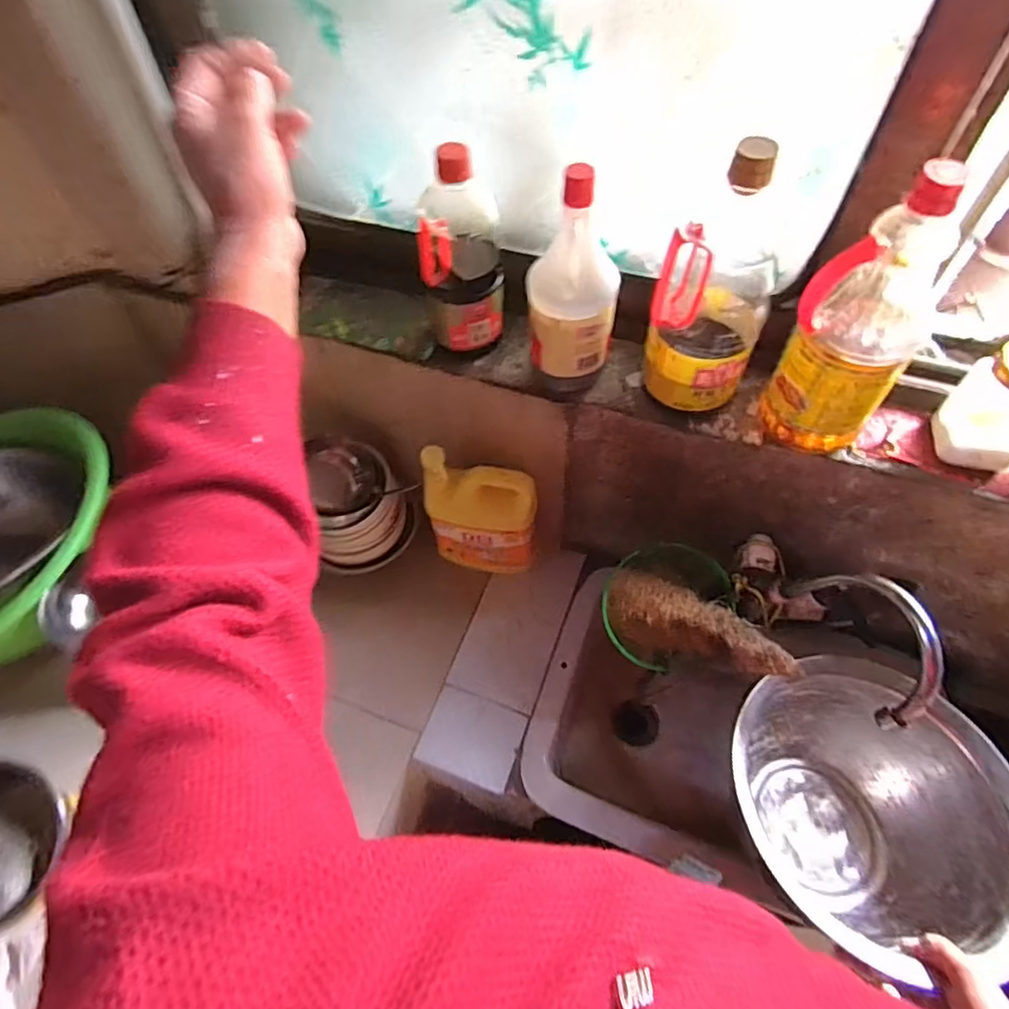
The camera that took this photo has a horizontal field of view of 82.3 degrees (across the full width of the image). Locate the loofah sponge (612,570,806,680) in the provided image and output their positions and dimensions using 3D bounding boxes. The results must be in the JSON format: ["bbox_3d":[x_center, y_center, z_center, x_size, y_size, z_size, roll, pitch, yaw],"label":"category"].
[{"bbox_3d":[0.216,0.147,0.658,0.213,0.058,0.083,19,60,30],"label":"loofah sponge"}]

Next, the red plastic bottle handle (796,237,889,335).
[{"bbox_3d":[0.266,-0.177,0.467,0.040,0.082,0.018,25,62,18],"label":"red plastic bottle handle"}]

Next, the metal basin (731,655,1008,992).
[{"bbox_3d":[0.377,0.324,0.625,0.275,0.177,0.269,-2,57,3],"label":"metal basin"}]

